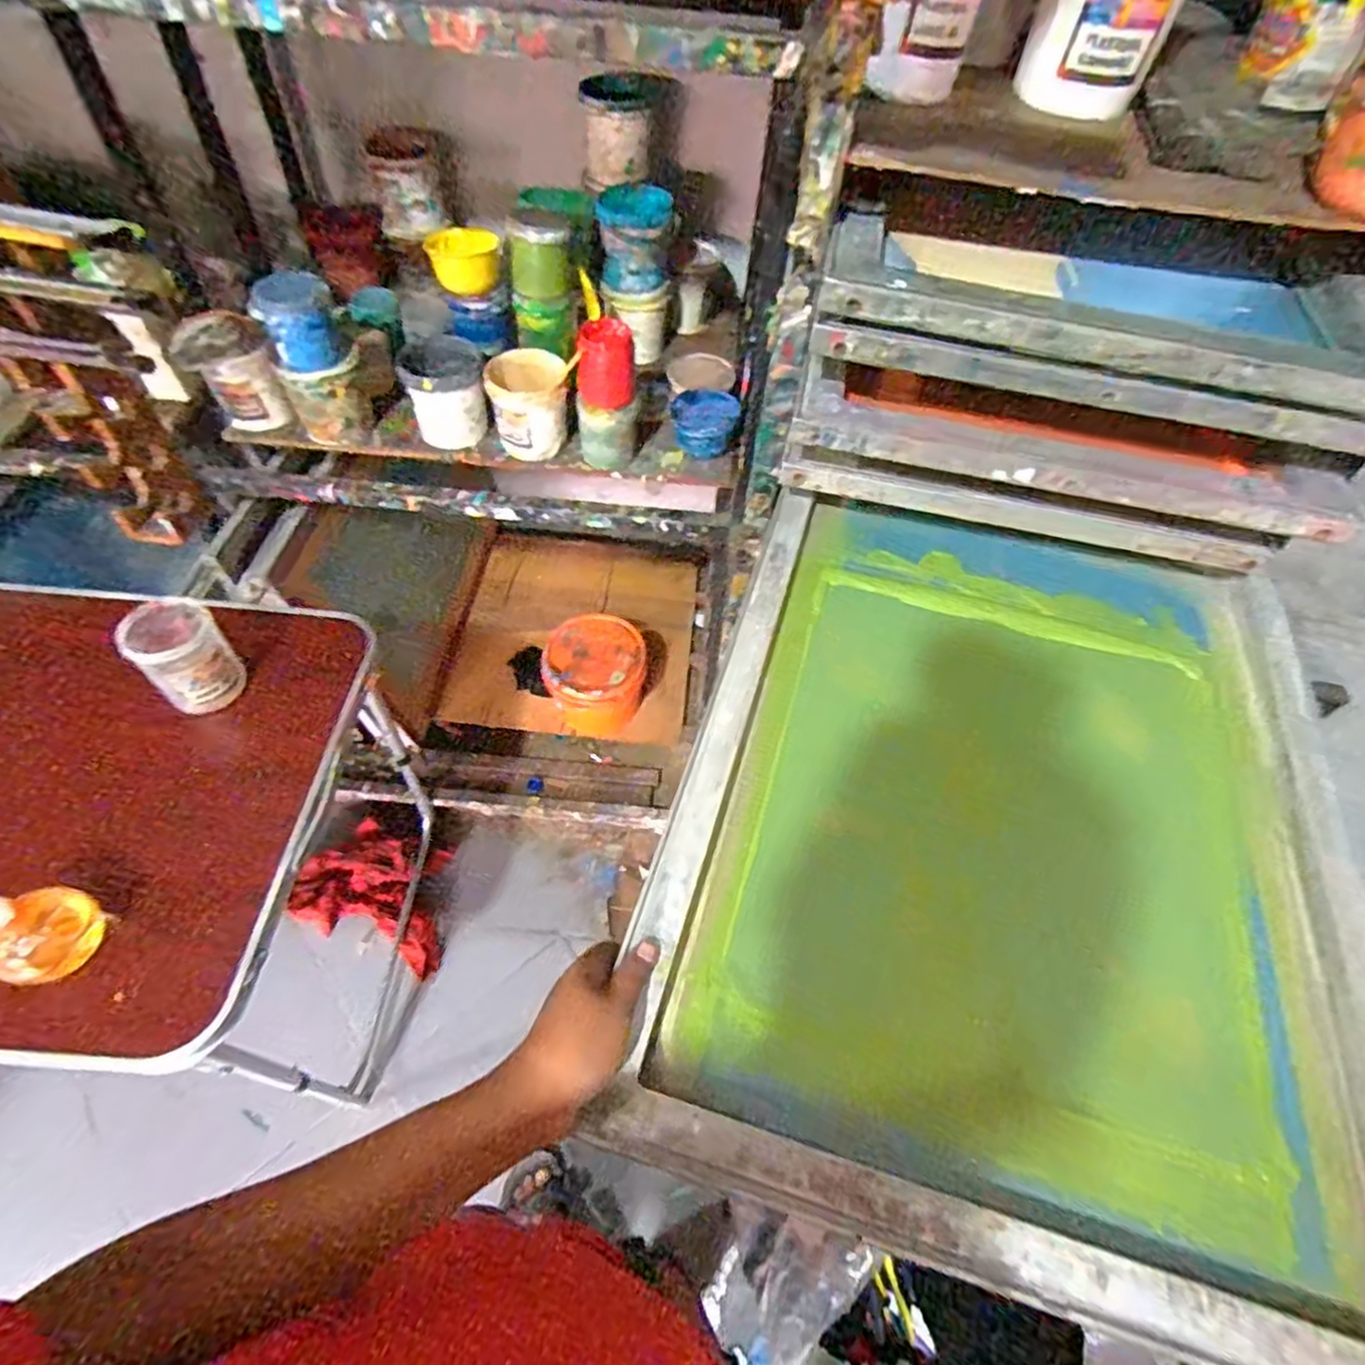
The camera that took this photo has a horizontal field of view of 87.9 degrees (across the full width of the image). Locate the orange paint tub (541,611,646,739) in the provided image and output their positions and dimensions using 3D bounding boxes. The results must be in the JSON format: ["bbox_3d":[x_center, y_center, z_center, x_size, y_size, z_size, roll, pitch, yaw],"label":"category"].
[{"bbox_3d":[-0.192,-0.007,1.555,0.219,0.215,0.189,5,54,-2],"label":"orange paint tub"}]

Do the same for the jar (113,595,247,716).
[{"bbox_3d":[-0.631,-0.033,0.898,0.099,0.112,0.103,33,58,17],"label":"jar"}]

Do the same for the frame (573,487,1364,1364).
[{"bbox_3d":[0.256,0.113,0.557,0.494,0.054,0.578,16,55,7],"label":"frame"}]

